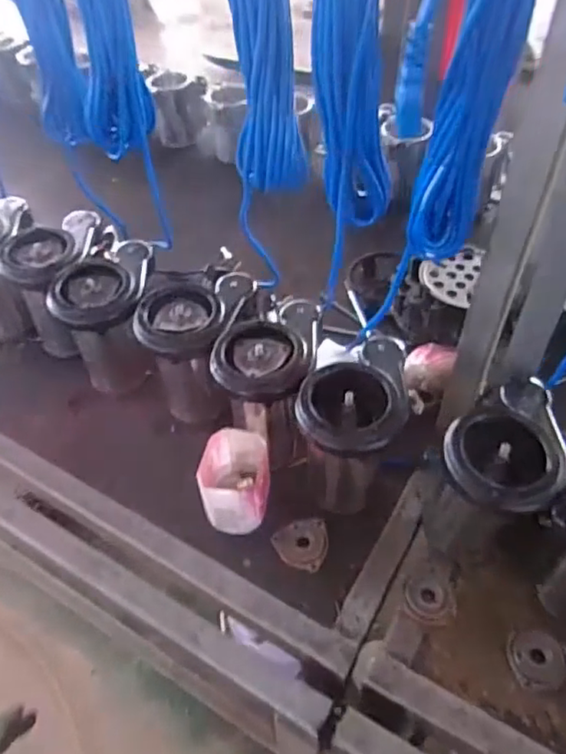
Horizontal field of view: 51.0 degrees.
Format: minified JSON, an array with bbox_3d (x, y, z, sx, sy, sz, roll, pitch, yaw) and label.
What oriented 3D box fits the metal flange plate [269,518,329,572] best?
[{"bbox_3d":[0.022,0.203,0.736,0.068,0.014,0.062,-1,50,1],"label":"metal flange plate"}]

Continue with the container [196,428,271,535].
[{"bbox_3d":[-0.058,0.122,0.735,0.079,0.085,0.109,4,50,6],"label":"container"}]

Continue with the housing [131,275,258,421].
[{"bbox_3d":[-0.109,-0.021,0.834,0.144,0.202,0.167,15,52,14],"label":"housing"}]

